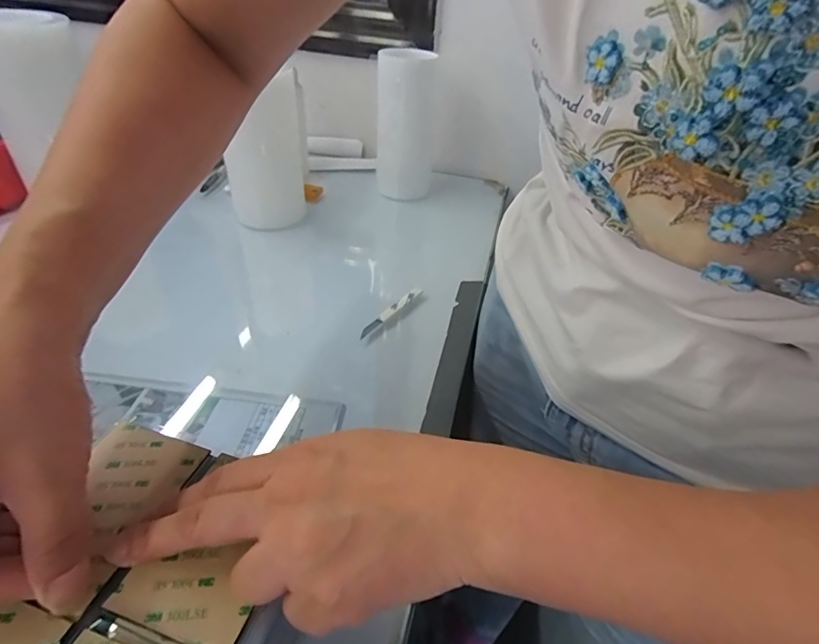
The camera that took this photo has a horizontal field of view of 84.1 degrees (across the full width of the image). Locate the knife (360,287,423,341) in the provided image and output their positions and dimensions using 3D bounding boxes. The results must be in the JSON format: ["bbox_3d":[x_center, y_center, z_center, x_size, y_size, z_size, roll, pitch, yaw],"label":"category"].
[{"bbox_3d":[-0.019,-0.011,0.504,0.011,0.013,0.103,28,44,25],"label":"knife"}]

